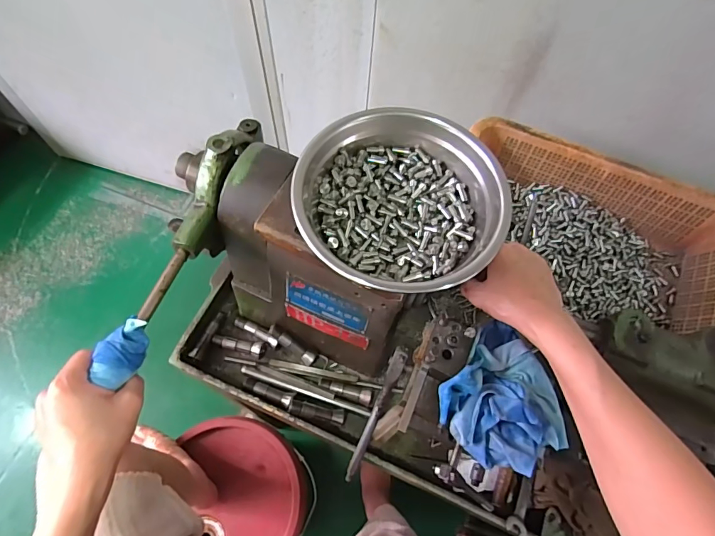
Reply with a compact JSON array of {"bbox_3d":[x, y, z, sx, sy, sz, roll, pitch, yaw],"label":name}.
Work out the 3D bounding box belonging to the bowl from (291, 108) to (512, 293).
[{"bbox_3d":[0.039,-0.062,0.364,0.167,0.052,0.157,1,65,-2],"label":"bowl"}]

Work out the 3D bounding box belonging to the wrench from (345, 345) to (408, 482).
[{"bbox_3d":[0.020,0.179,0.507,0.015,0.010,0.195,22,109,7],"label":"wrench"}]

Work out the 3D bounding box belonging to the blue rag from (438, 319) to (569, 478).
[{"bbox_3d":[0.132,0.117,0.379,0.106,0.032,0.113,-35,71,-17],"label":"blue rag"}]

